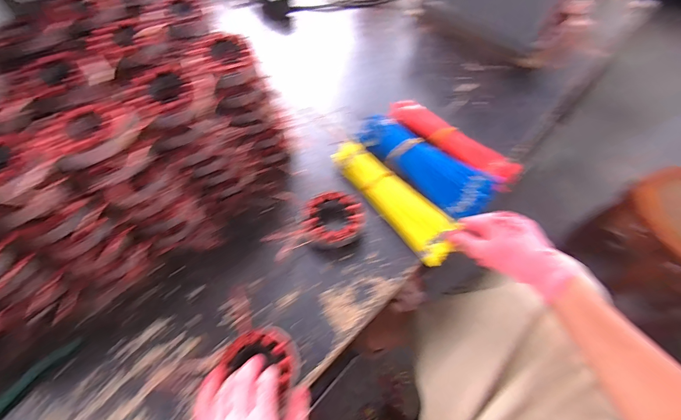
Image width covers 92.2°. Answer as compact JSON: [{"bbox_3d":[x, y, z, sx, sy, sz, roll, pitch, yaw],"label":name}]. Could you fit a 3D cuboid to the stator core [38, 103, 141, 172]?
[{"bbox_3d":[-0.288,-0.090,0.377,0.091,0.022,0.092,36,63,21],"label":"stator core"}]

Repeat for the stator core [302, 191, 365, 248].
[{"bbox_3d":[-0.011,0.011,0.491,0.091,0.022,0.084,1,56,-1],"label":"stator core"}]

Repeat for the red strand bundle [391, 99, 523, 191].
[{"bbox_3d":[0.202,-0.132,0.593,0.056,0.033,0.261,-36,64,-22],"label":"red strand bundle"}]

